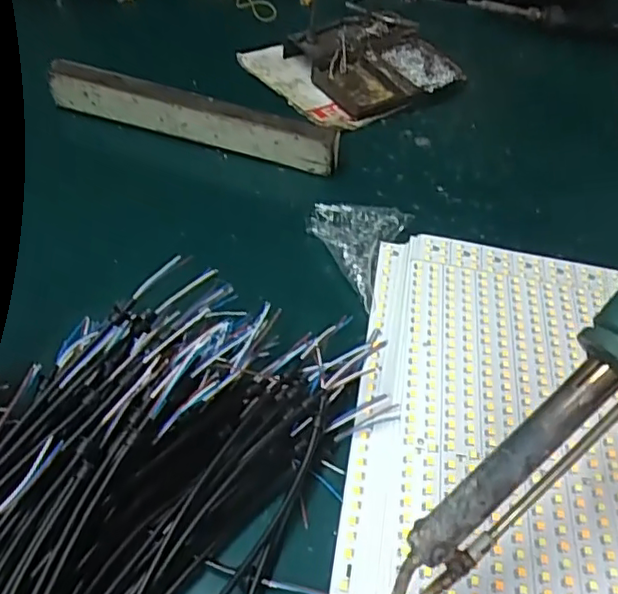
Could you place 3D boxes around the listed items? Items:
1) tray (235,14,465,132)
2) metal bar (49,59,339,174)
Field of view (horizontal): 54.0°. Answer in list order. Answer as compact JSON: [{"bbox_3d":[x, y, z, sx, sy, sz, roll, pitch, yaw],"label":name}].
[{"bbox_3d":[0.039,-0.190,0.496,0.150,0.035,0.120,-27,58,-24],"label":"tray"},{"bbox_3d":[-0.078,-0.122,0.411,0.198,0.036,0.014,14,51,7],"label":"metal bar"}]

